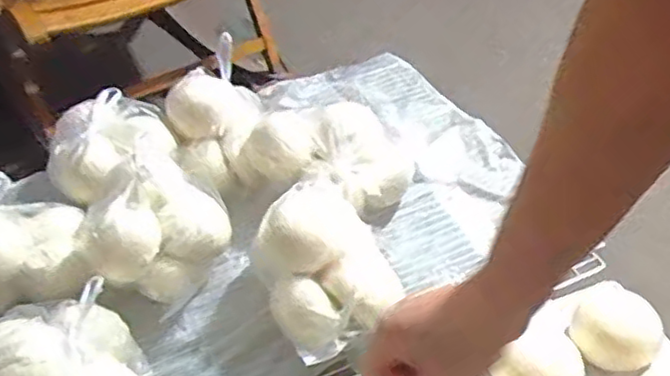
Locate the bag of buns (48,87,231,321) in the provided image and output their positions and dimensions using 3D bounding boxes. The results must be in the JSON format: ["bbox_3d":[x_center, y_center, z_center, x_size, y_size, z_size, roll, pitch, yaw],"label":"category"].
[{"bbox_3d":[-0.246,0.016,0.855,0.154,0.142,0.283,-24,45,-19],"label":"bag of buns"}]

